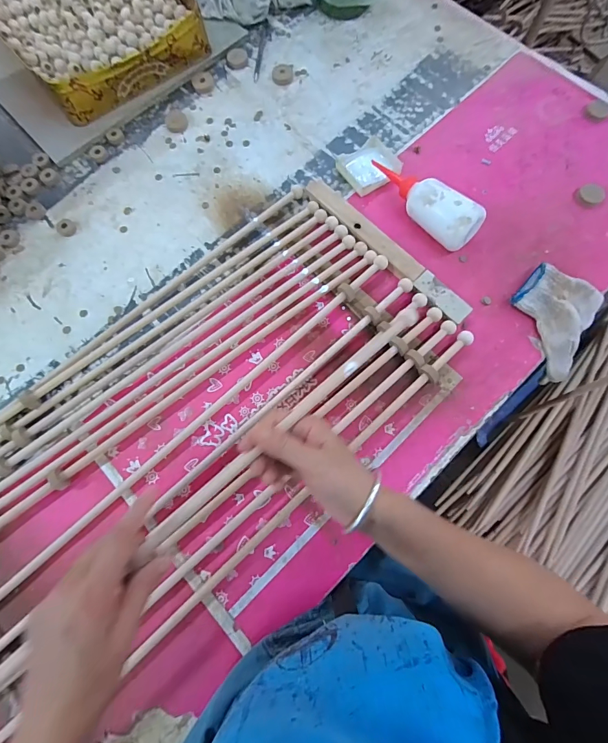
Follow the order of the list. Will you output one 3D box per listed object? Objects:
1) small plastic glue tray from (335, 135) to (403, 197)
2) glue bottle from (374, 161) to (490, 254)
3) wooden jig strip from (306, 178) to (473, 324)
[{"bbox_3d":[0.099,-0.311,0.553,0.080,0.017,0.079,-34,76,-8],"label":"small plastic glue tray"},{"bbox_3d":[0.159,-0.238,0.508,0.172,0.060,0.049,42,79,12],"label":"glue bottle"},{"bbox_3d":[0.110,-0.172,0.509,0.032,0.015,0.287,-42,77,-10],"label":"wooden jig strip"}]

